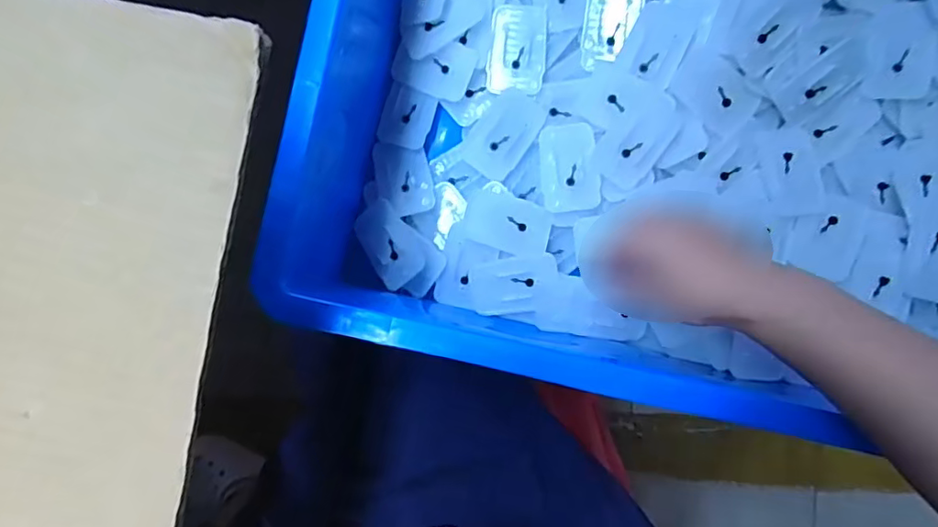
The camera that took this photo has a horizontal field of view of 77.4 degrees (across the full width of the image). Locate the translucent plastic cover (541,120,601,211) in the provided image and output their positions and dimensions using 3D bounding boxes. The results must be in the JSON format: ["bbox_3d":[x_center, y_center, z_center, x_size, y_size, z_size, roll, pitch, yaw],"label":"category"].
[{"bbox_3d":[0.081,-0.077,0.472,0.044,0.010,0.069,-4,86,0],"label":"translucent plastic cover"}]

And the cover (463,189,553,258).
[{"bbox_3d":[0.032,-0.032,0.477,0.067,0.010,0.042,17,87,2],"label":"cover"}]

